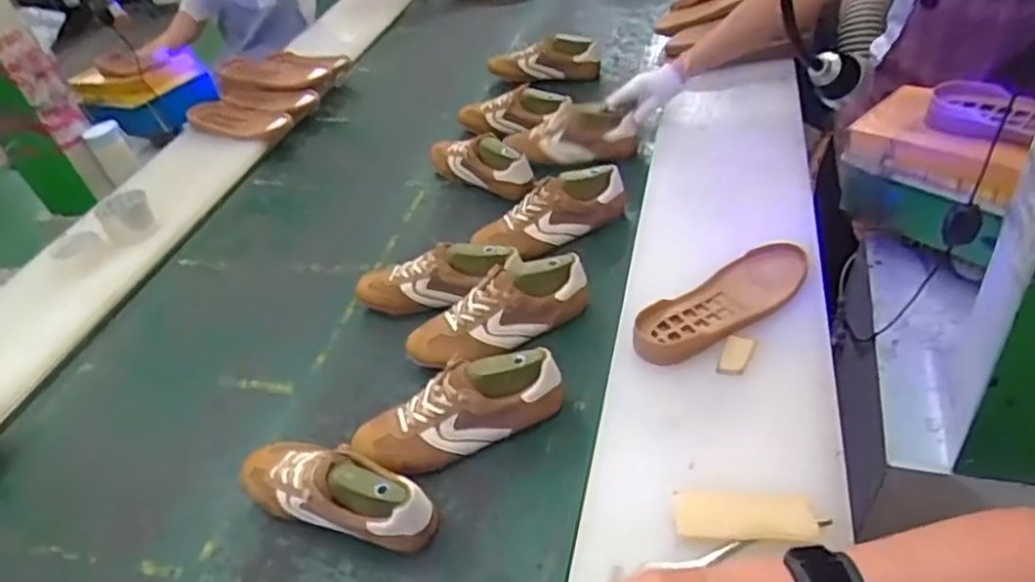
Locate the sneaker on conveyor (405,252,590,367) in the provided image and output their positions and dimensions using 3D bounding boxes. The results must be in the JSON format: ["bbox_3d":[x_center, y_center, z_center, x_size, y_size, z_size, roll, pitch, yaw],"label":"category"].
[{"bbox_3d":[-0.028,0.028,0.922,0.259,0.091,0.085,-25,43,-6],"label":"sneaker on conveyor"}]

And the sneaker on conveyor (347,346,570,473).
[{"bbox_3d":[-0.068,0.141,0.801,0.246,0.086,0.079,-23,41,-2],"label":"sneaker on conveyor"}]

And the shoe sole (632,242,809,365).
[{"bbox_3d":[0.249,0.013,0.828,0.253,0.030,0.090,-28,47,-16],"label":"shoe sole"}]

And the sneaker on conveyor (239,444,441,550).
[{"bbox_3d":[-0.208,0.217,0.762,0.256,0.084,0.088,6,37,29],"label":"sneaker on conveyor"}]

